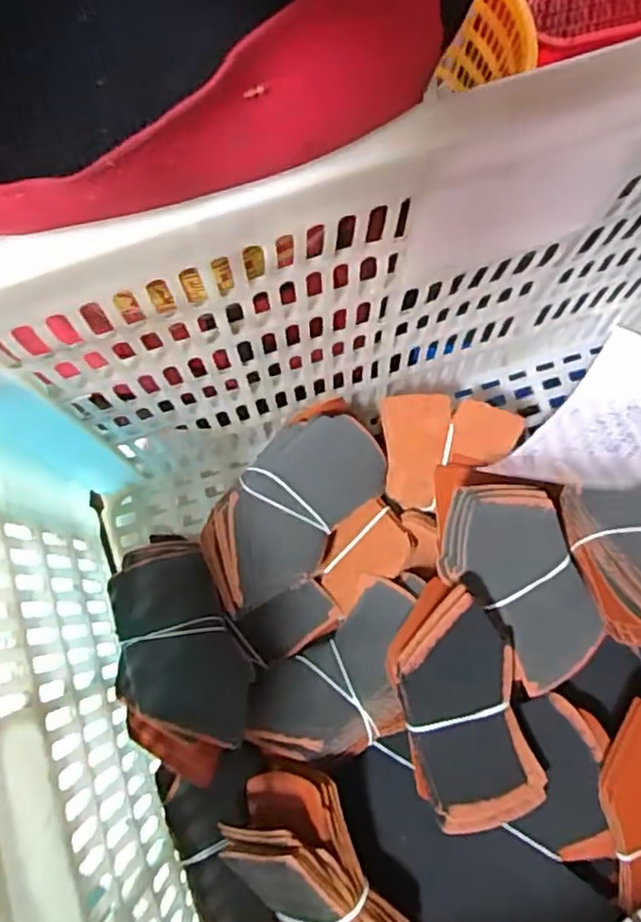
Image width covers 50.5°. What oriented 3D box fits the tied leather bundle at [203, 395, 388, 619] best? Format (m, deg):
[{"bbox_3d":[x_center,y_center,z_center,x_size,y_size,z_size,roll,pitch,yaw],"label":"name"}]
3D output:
[{"bbox_3d":[-0.019,0.030,0.470,0.080,0.044,0.150,37,82,7],"label":"tied leather bundle"}]

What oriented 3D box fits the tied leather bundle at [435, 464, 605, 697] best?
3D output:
[{"bbox_3d":[0.128,0.073,0.451,0.086,0.057,0.153,-33,97,-5],"label":"tied leather bundle"}]

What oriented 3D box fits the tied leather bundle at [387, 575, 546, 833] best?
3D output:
[{"bbox_3d":[0.088,0.154,0.427,0.074,0.041,0.145,-17,93,-3],"label":"tied leather bundle"}]

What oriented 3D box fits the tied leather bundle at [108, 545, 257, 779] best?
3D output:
[{"bbox_3d":[-0.092,0.123,0.452,0.077,0.058,0.154,-20,56,-3],"label":"tied leather bundle"}]

